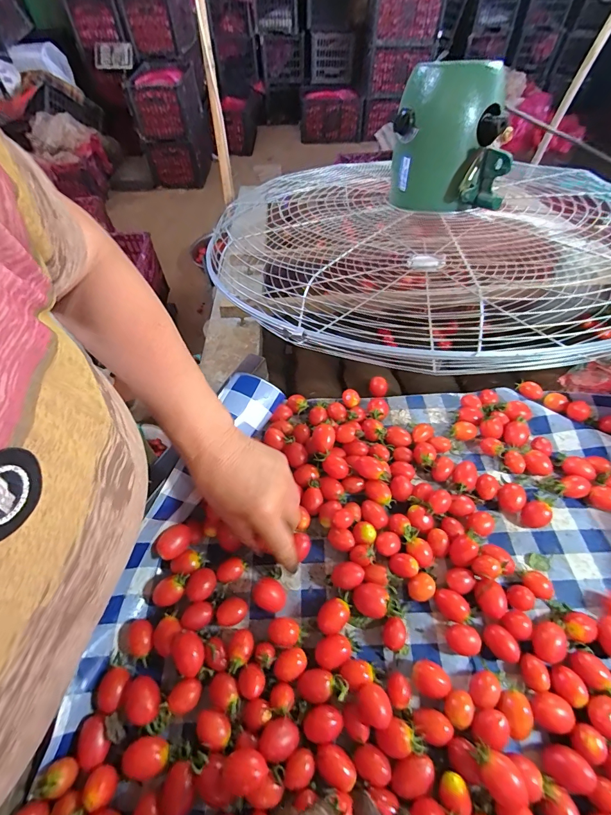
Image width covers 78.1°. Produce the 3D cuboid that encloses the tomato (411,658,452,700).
[{"bbox_3d":[0.104,0.227,0.315,0.030,0.019,0.023,31,61,20],"label":"tomato"}]

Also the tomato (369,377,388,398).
[{"bbox_3d":[0.111,-0.031,0.573,0.028,0.020,0.024,10,56,8],"label":"tomato"}]

